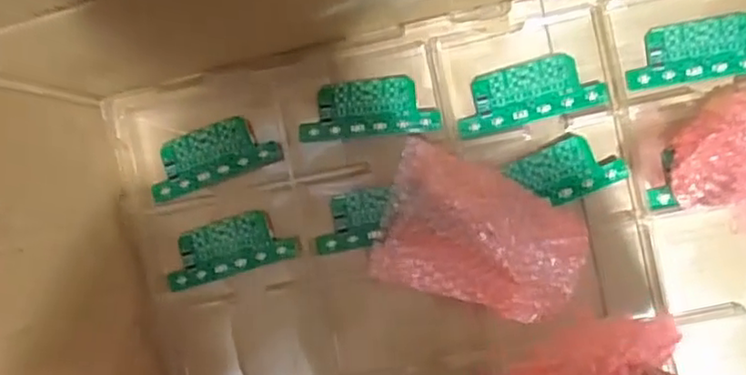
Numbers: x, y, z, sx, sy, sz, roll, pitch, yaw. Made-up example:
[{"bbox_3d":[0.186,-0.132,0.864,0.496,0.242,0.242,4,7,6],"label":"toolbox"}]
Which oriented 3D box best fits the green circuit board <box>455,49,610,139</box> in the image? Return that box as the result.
[{"bbox_3d":[0.145,-0.089,0.622,0.135,0.009,0.057,-14,88,8],"label":"green circuit board"}]

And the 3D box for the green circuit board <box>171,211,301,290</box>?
[{"bbox_3d":[-0.143,0.059,0.659,0.134,0.008,0.052,-17,89,11],"label":"green circuit board"}]

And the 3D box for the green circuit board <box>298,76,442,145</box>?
[{"bbox_3d":[-0.005,-0.075,0.640,0.132,0.007,0.056,-6,89,8],"label":"green circuit board"}]

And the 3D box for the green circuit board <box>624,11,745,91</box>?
[{"bbox_3d":[0.298,-0.124,0.602,0.131,0.009,0.055,-9,89,8],"label":"green circuit board"}]

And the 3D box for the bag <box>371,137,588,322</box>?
[{"bbox_3d":[0.097,0.044,0.585,0.176,0.090,0.123,18,92,8],"label":"bag"}]

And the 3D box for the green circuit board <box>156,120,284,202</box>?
[{"bbox_3d":[-0.159,-0.033,0.655,0.135,0.009,0.054,-19,87,8],"label":"green circuit board"}]

